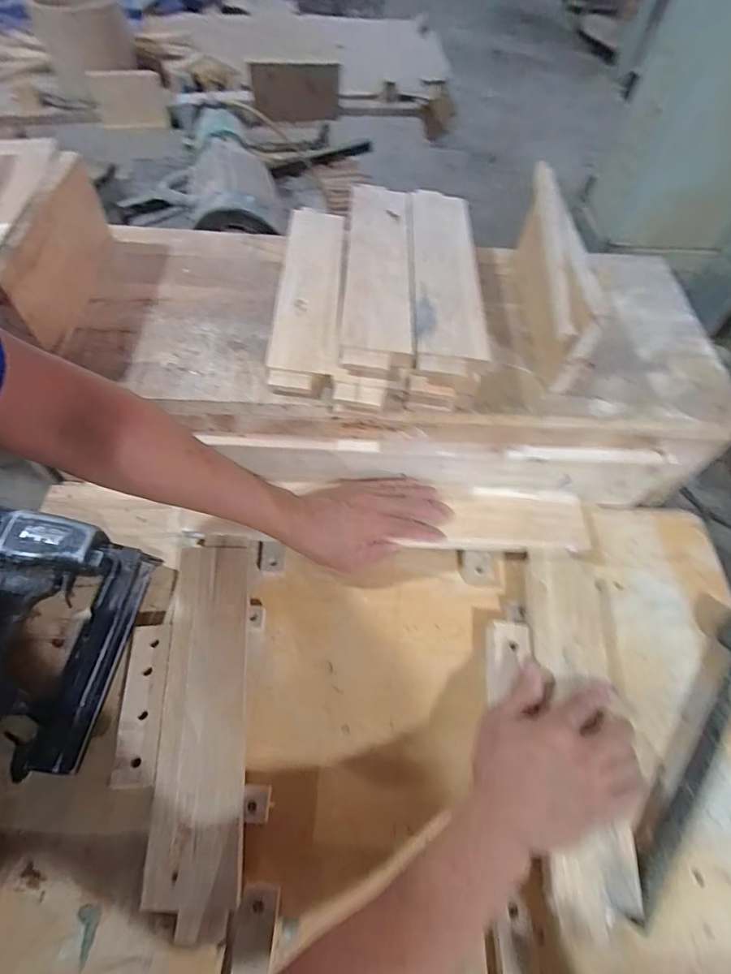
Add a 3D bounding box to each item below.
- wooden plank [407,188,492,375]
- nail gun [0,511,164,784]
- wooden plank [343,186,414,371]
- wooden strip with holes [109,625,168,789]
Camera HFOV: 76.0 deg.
[{"bbox_3d":[0.088,-0.245,0.522,0.074,0.018,0.307,3,58,-2],"label":"wooden plank"},{"bbox_3d":[-0.320,0.143,0.461,0.166,0.061,0.217,9,58,2],"label":"nail gun"},{"bbox_3d":[0.014,-0.255,0.533,0.070,0.014,0.319,3,58,-2],"label":"wooden plank"},{"bbox_3d":[-0.210,0.200,0.438,0.038,0.009,0.137,-7,59,-2],"label":"wooden strip with holes"}]

